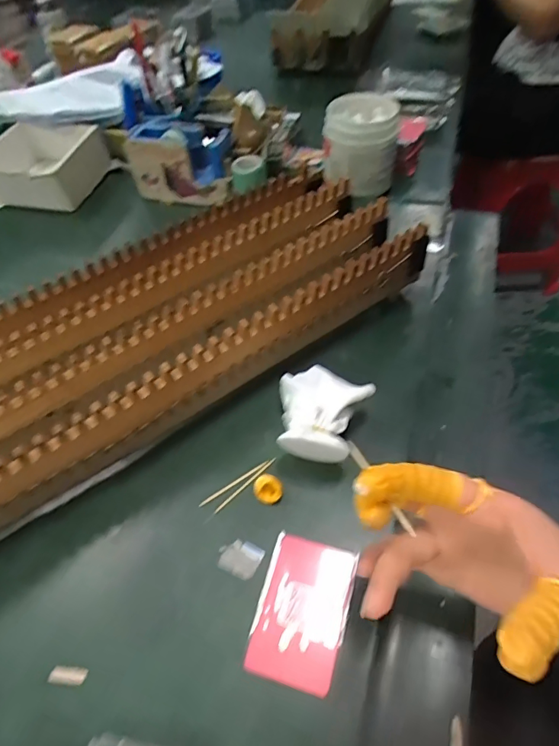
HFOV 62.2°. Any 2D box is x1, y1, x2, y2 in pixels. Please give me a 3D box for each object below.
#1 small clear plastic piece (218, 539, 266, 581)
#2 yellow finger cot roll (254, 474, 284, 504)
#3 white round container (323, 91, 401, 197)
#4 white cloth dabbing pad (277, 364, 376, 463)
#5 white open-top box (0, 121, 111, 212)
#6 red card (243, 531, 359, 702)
[{"bbox_3d":[-0.028,0.132,0.332,0.029,0.004,0.024,19,55,19],"label":"small clear plastic piece"},{"bbox_3d":[-0.009,0.089,0.355,0.021,0.014,0.018,-9,51,-3],"label":"yellow finger cot roll"},{"bbox_3d":[0.109,-0.307,0.620,0.094,0.091,0.083,6,52,10],"label":"white round container"},{"bbox_3d":[0.028,0.035,0.373,0.072,0.048,0.078,18,55,18],"label":"white cloth dabbing pad"},{"bbox_3d":[-0.333,-0.292,0.658,0.147,0.068,0.131,8,53,12],"label":"white open-top box"},{"bbox_3d":[0.015,0.155,0.308,0.058,0.004,0.088,11,53,13],"label":"red card"}]

